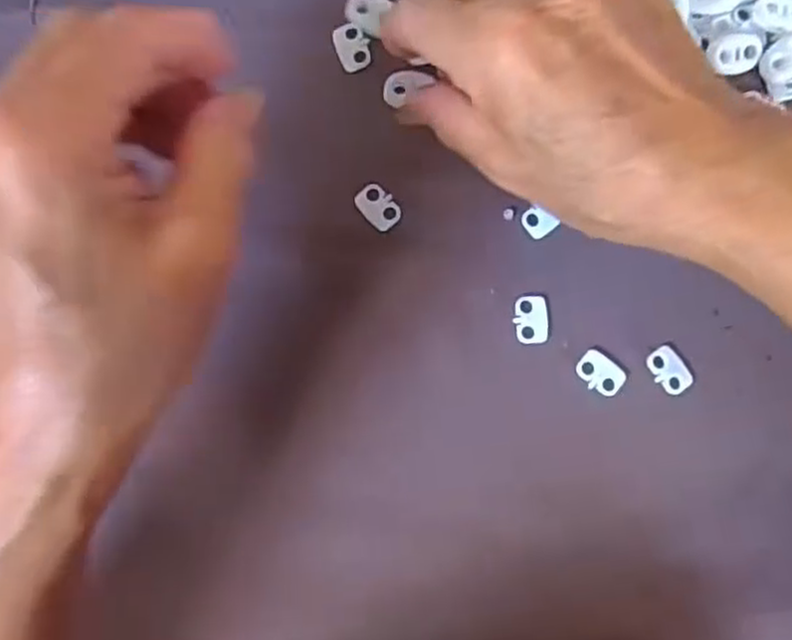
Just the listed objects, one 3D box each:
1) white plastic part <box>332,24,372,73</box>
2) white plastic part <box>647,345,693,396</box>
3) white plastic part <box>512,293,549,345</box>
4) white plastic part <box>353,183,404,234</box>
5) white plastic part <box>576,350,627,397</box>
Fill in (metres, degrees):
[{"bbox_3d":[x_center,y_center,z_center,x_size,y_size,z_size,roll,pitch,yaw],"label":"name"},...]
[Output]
[{"bbox_3d":[-0.018,-0.110,0.298,0.013,0.004,0.019,-23,87,-1],"label":"white plastic part"},{"bbox_3d":[0.106,0.020,0.286,0.013,0.004,0.019,-36,88,-2],"label":"white plastic part"},{"bbox_3d":[0.053,0.000,0.290,0.013,0.004,0.019,-6,87,0],"label":"white plastic part"},{"bbox_3d":[-0.007,-0.045,0.293,0.013,0.004,0.020,-38,88,-2],"label":"white plastic part"},{"bbox_3d":[0.080,0.021,0.288,0.019,0.004,0.014,36,88,2],"label":"white plastic part"}]

